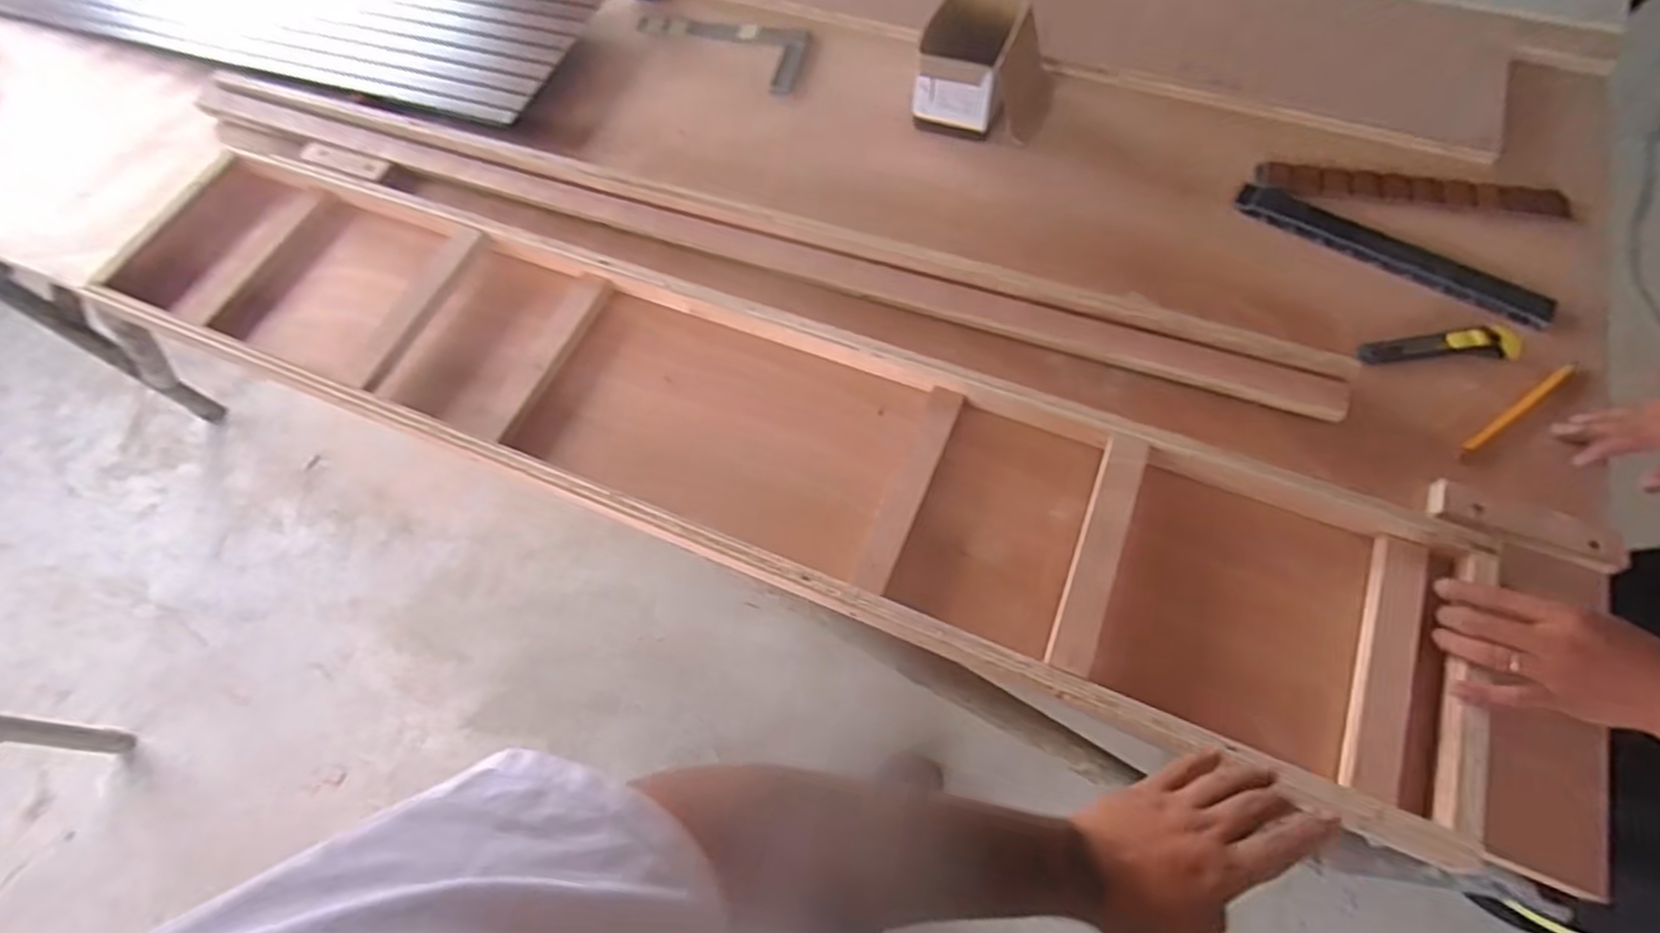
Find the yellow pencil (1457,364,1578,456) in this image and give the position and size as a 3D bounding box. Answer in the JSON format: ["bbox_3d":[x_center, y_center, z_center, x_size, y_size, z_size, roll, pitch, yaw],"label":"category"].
[{"bbox_3d":[0.626,-0.052,0.676,0.152,0.010,0.010,-31,67,-11],"label":"yellow pencil"}]

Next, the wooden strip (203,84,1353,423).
[{"bbox_3d":[-0.167,-0.267,0.828,1.381,0.032,0.054,18,67,12],"label":"wooden strip"}]

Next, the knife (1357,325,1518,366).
[{"bbox_3d":[0.581,-0.112,0.708,0.139,0.021,0.033,-4,64,1],"label":"knife"}]

